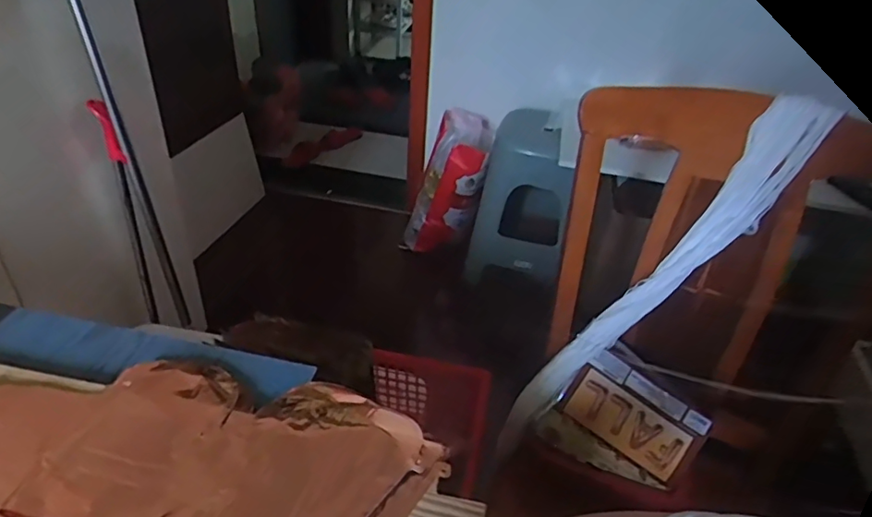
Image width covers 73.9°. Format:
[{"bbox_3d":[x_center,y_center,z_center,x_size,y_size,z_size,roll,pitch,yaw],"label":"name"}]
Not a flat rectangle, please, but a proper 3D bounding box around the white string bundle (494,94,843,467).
[{"bbox_3d":[0.317,0.046,0.860,0.081,0.680,0.072,35,11,-40],"label":"white string bundle"}]

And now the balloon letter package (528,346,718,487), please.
[{"bbox_3d":[0.274,0.243,0.841,0.200,0.154,0.018,34,-5,1],"label":"balloon letter package"}]

